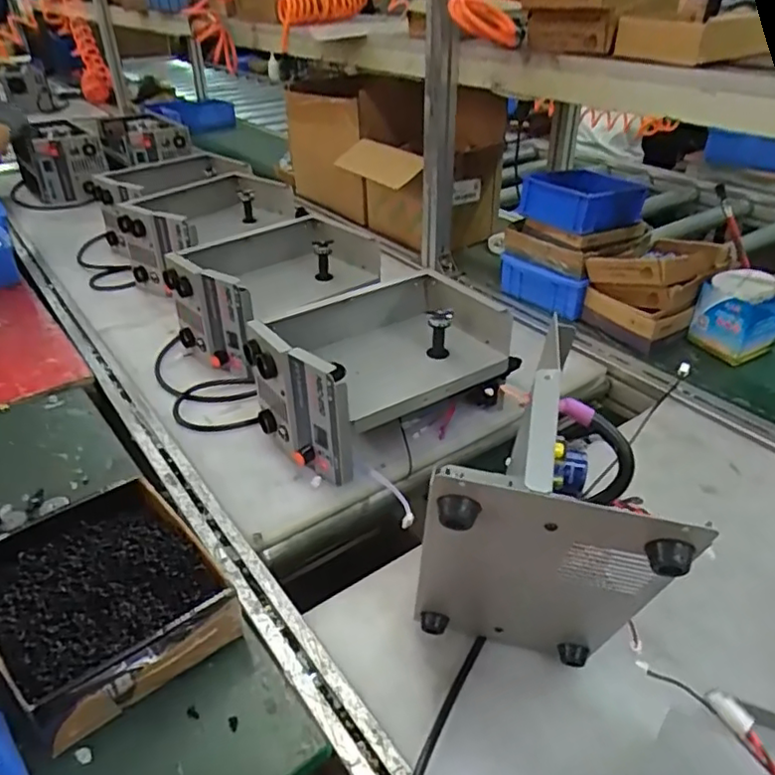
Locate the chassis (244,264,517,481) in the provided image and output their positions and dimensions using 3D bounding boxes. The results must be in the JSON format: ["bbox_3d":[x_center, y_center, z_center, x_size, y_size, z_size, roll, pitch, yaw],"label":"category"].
[{"bbox_3d":[-0.006,-0.024,0.791,0.303,0.154,0.182,-19,38,-27],"label":"chassis"}]

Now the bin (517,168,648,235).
[{"bbox_3d":[0.329,-0.323,1.058,0.176,0.063,0.157,-22,40,-29],"label":"bin"}]

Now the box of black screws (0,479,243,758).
[{"bbox_3d":[-0.251,0.188,0.550,0.167,0.061,0.204,-25,41,-33],"label":"box of black screws"}]

